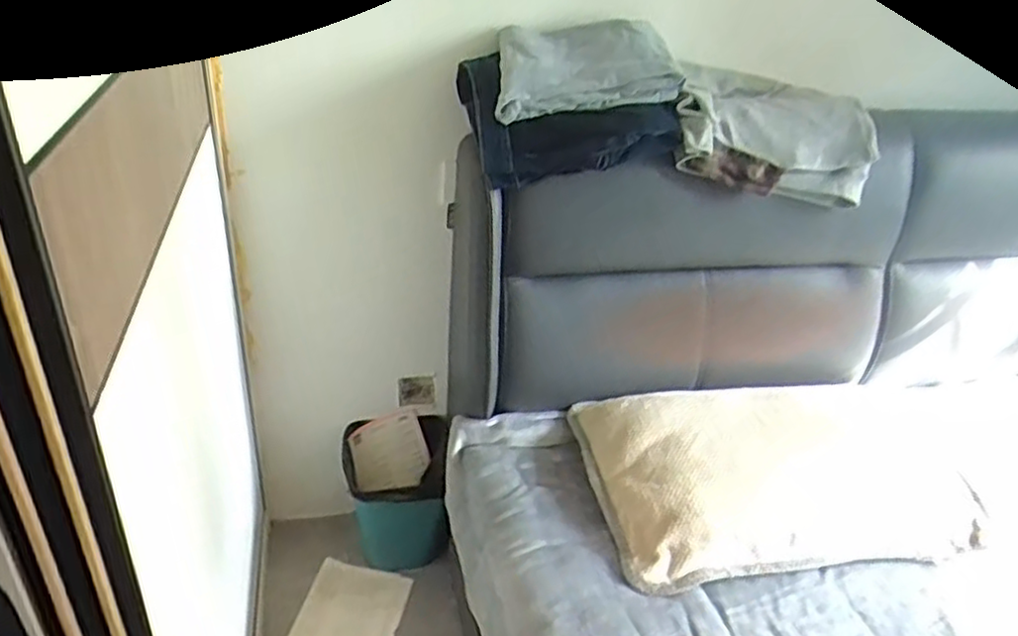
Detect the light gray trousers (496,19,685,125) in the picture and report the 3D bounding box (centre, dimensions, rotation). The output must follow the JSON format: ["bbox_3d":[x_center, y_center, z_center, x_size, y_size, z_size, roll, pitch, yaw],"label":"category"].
[{"bbox_3d":[0.128,-0.434,1.242,0.297,0.129,0.187,0,32,-10],"label":"light gray trousers"}]

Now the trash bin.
[{"bbox_3d":[-0.270,0.422,1.693,0.240,0.284,0.247,1,32,-7],"label":"trash bin"}]

